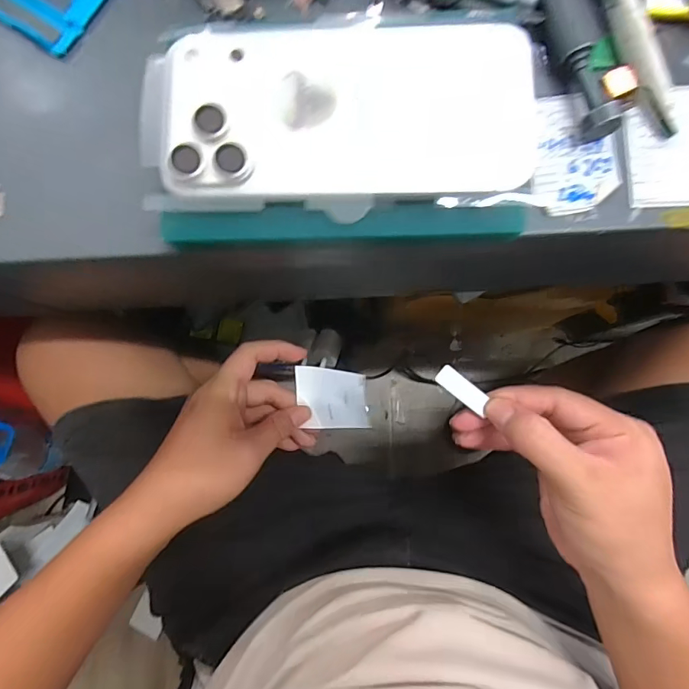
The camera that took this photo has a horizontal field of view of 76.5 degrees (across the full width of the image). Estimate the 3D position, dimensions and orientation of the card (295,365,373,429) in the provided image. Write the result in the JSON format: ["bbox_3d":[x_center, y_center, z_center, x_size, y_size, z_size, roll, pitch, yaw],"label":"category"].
[{"bbox_3d":[-0.007,0.051,0.411,0.007,0.101,0.055,-26,67,33],"label":"card"}]

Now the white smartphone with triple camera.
[{"bbox_3d":[0.001,-0.104,0.191,0.157,0.005,0.080,0,83,0],"label":"white smartphone with triple camera"}]

